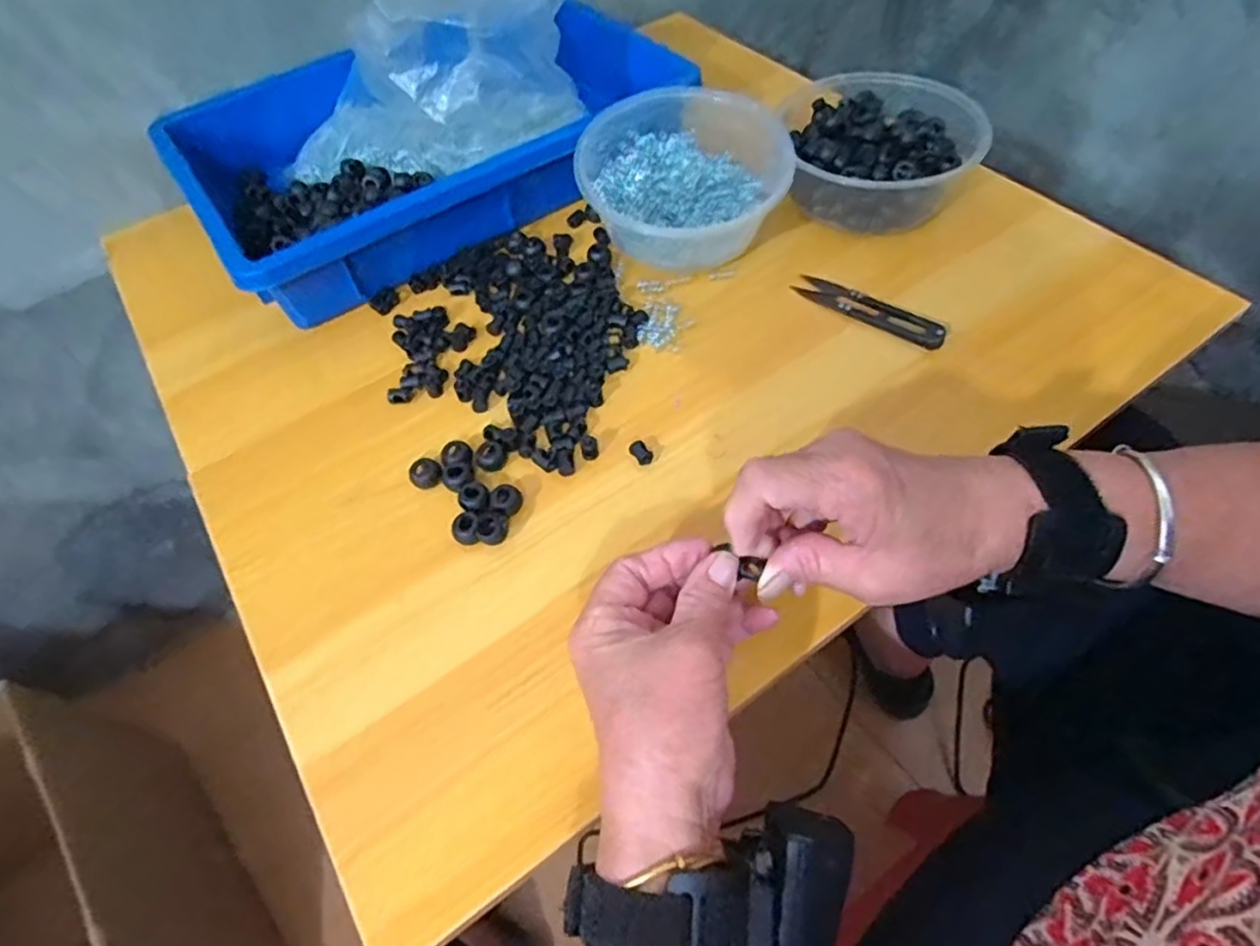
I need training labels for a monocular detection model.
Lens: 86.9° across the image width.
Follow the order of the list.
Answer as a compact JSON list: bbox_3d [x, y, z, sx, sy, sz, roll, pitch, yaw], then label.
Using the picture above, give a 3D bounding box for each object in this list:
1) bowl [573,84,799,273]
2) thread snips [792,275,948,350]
[{"bbox_3d":[0.036,-0.203,0.467,0.140,0.070,0.131,-2,55,2],"label":"bowl"},{"bbox_3d":[0.155,-0.107,0.434,0.100,0.014,0.021,35,64,24],"label":"thread snips"}]

